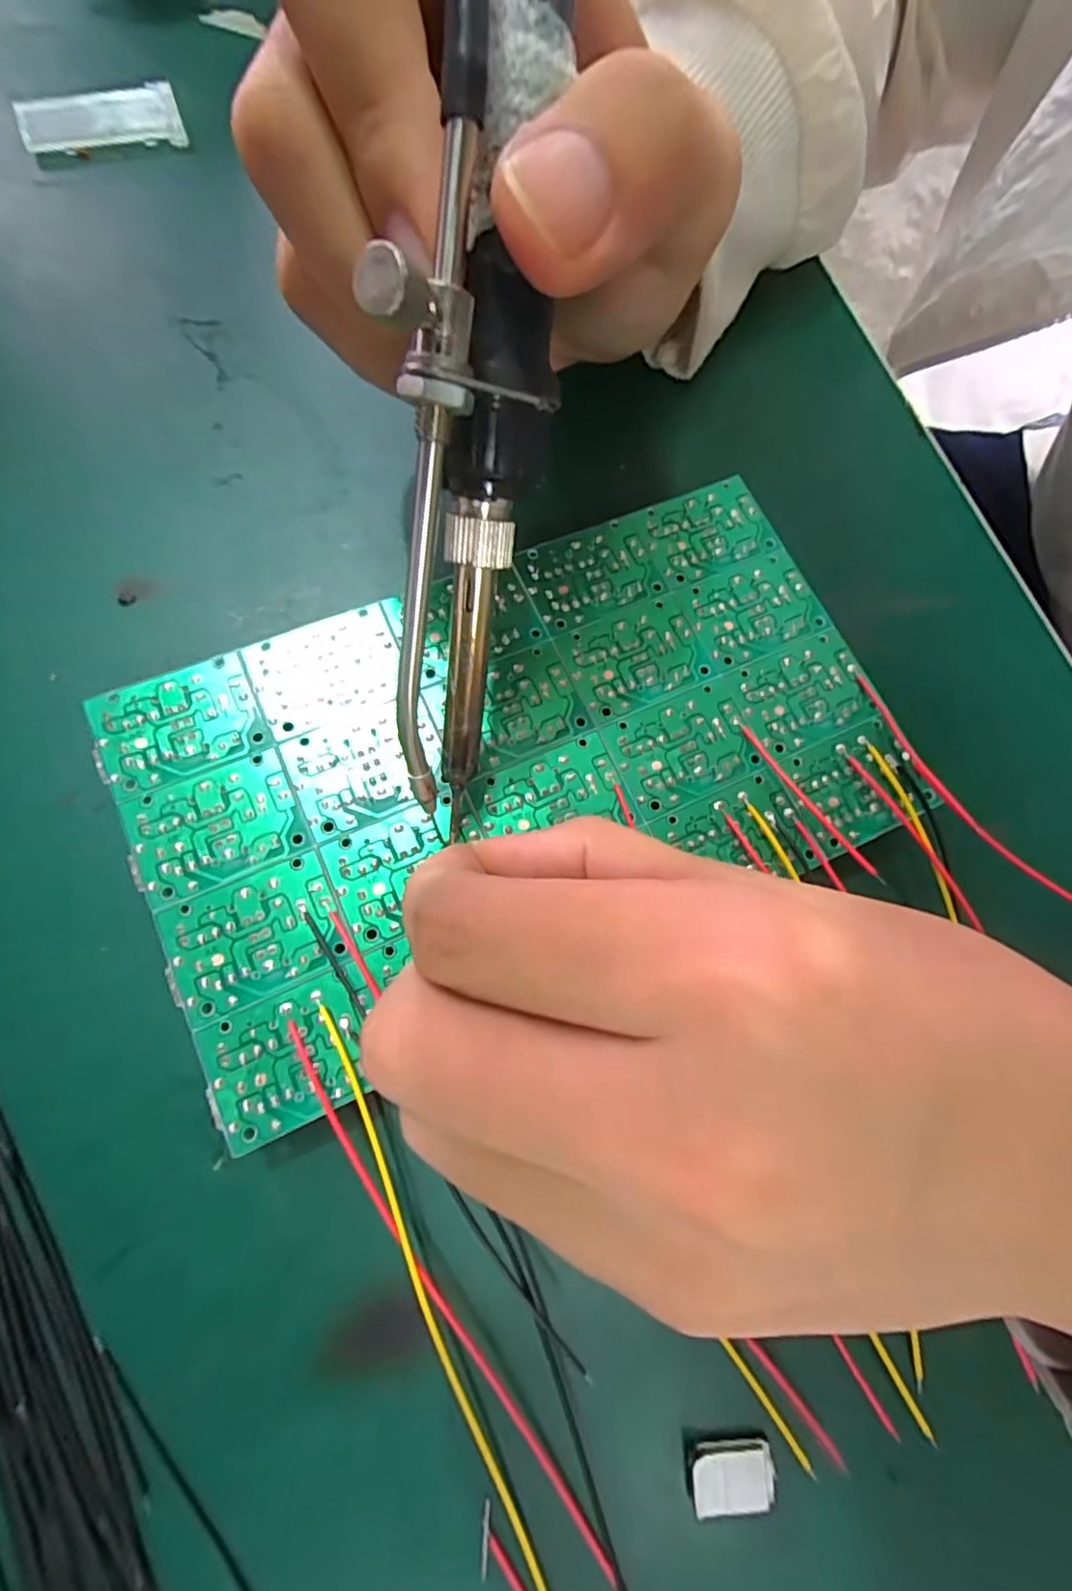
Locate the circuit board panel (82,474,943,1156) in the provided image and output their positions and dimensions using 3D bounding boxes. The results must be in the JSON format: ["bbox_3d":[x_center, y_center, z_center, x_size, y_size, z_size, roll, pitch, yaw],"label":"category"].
[{"bbox_3d":[-0.002,-0.010,0.144,0.171,0.010,0.100,-24,78,-7],"label":"circuit board panel"}]

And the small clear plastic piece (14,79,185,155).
[{"bbox_3d":[-0.137,-0.213,0.194,0.047,0.007,0.016,-15,77,-6],"label":"small clear plastic piece"}]

